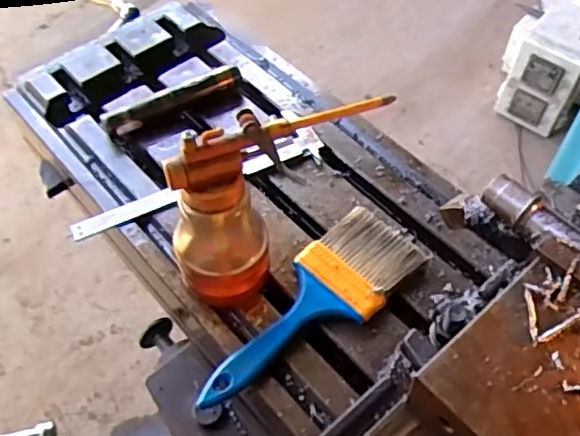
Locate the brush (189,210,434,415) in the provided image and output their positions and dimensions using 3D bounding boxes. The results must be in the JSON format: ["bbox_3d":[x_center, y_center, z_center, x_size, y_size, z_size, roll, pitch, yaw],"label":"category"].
[{"bbox_3d":[0.016,0.068,0.463,0.072,0.016,0.202,38,62,24],"label":"brush"}]

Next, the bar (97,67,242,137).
[{"bbox_3d":[-0.110,-0.108,0.589,0.137,0.030,0.021,-24,58,-17],"label":"bar"}]

